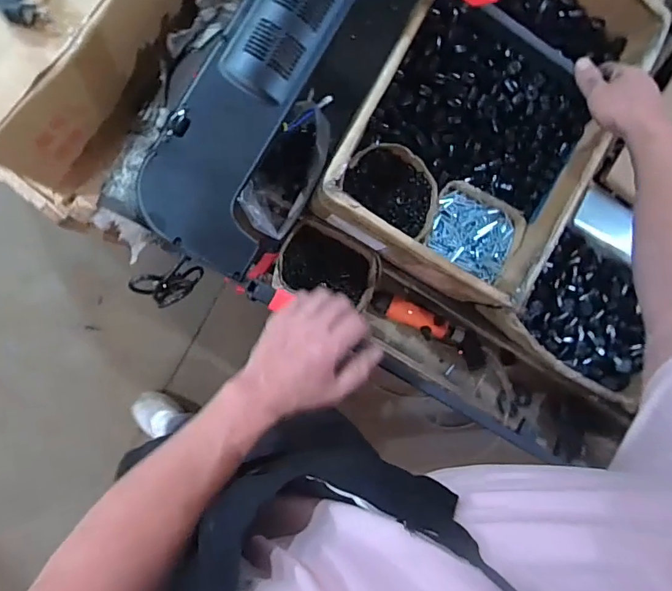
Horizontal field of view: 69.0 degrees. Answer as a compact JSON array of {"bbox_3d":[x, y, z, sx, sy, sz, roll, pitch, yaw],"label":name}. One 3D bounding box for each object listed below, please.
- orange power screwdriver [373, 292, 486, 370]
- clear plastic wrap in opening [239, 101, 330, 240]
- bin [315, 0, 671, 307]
[{"bbox_3d":[0.182,0.062,0.894,0.249,0.049,0.054,32,87,-9],"label":"orange power screwdriver"},{"bbox_3d":[-0.076,-0.189,0.759,0.091,0.155,0.187,28,88,-9],"label":"clear plastic wrap in opening"},{"bbox_3d":[0.242,-0.296,0.773,0.357,0.148,0.560,29,87,-9],"label":"bin"}]

